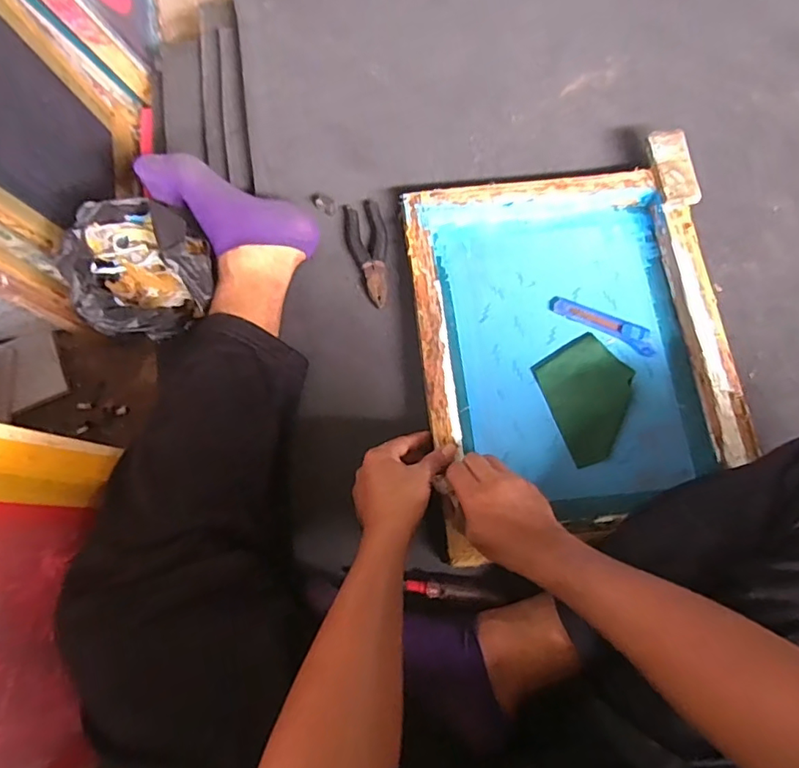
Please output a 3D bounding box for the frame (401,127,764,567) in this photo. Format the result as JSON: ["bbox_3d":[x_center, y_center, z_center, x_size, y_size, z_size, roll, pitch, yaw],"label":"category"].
[{"bbox_3d":[0.201,-0.049,0.646,0.349,0.050,0.427,-6,75,0],"label":"frame"}]

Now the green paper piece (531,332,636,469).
[{"bbox_3d":[0.235,0.016,0.664,0.104,0.010,0.144,-20,76,-4],"label":"green paper piece"}]

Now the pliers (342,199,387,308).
[{"bbox_3d":[-0.038,-0.176,0.721,0.052,0.008,0.153,-14,75,-2],"label":"pliers"}]

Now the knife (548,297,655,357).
[{"bbox_3d":[0.257,-0.078,0.685,0.136,0.013,0.030,28,78,9],"label":"knife"}]

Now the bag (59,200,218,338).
[{"bbox_3d":[-0.310,-0.140,0.661,0.148,0.093,0.158,-22,76,-4],"label":"bag"}]

